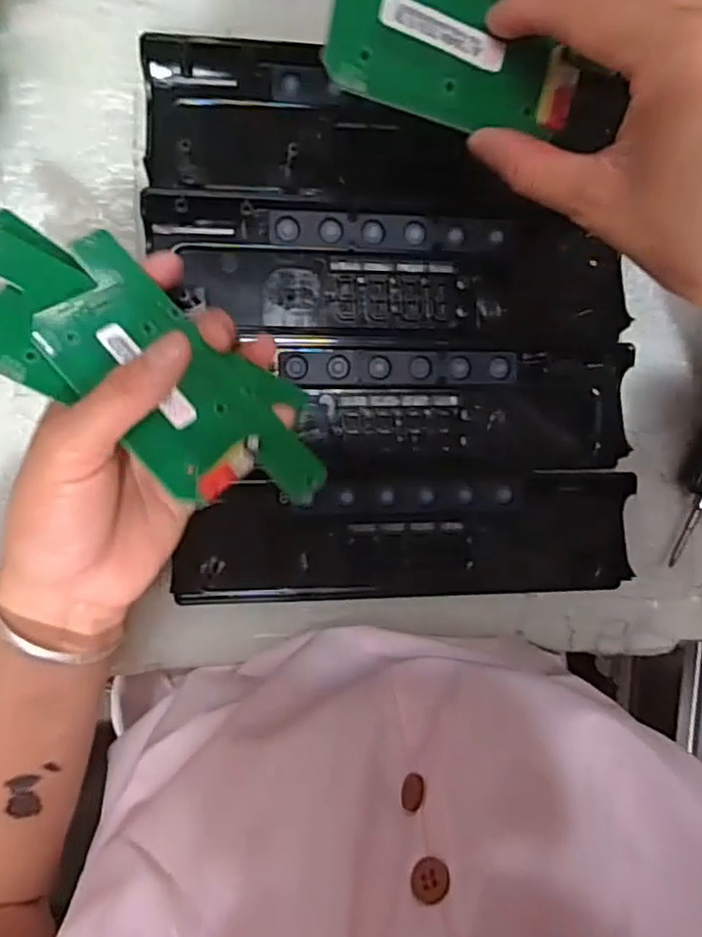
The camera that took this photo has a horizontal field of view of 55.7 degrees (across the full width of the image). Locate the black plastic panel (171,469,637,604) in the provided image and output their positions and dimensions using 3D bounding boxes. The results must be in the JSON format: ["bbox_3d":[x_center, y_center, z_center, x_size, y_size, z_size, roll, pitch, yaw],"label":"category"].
[{"bbox_3d":[0.033,0.037,0.364,0.243,0.013,0.069,-1,96,-8],"label":"black plastic panel"}]

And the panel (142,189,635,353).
[{"bbox_3d":[0.024,-0.099,0.341,0.239,0.014,0.075,-2,97,-8],"label":"panel"}]

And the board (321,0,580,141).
[{"bbox_3d":[0.030,-0.154,0.234,0.114,0.005,0.053,8,108,-20],"label":"board"}]

